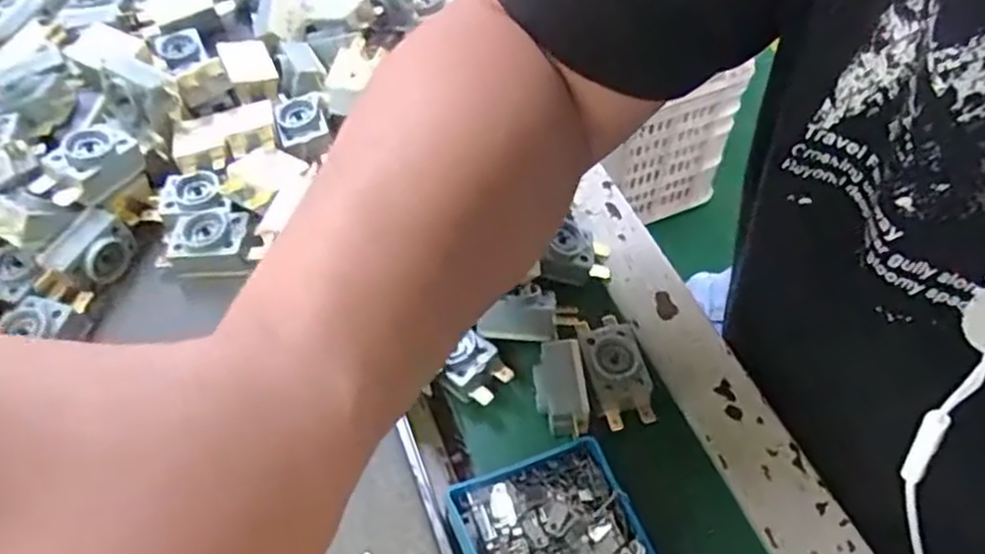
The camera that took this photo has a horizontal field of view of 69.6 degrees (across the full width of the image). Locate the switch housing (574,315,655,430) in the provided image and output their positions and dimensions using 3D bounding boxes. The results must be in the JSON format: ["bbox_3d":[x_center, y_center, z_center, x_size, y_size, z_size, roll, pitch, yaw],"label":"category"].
[{"bbox_3d":[0.058,0.043,0.342,0.026,0.016,0.057,-13,55,-7],"label":"switch housing"}]

